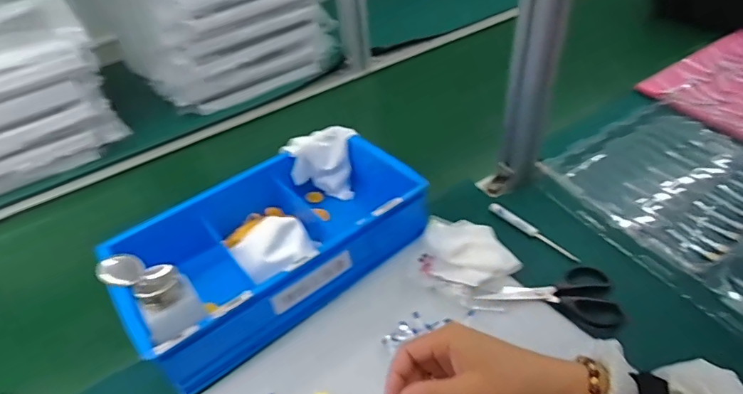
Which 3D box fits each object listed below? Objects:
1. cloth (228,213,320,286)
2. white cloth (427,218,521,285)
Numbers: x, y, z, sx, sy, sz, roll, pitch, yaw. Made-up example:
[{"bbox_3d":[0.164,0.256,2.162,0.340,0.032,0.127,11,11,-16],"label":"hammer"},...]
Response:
[{"bbox_3d":[-0.119,0.057,0.563,0.089,0.045,0.061,-31,49,-24],"label":"cloth"},{"bbox_3d":[0.113,0.061,0.578,0.092,0.016,0.113,-18,45,-13],"label":"white cloth"}]

